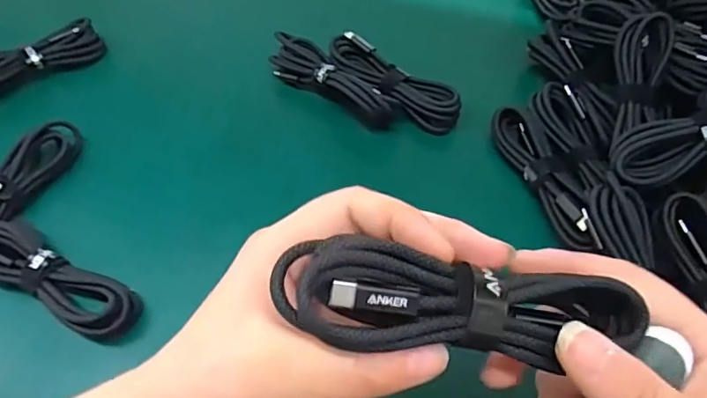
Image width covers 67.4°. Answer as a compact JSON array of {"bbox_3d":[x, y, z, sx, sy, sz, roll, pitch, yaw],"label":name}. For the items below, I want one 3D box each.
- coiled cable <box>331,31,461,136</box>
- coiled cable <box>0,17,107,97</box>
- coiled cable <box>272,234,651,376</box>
[{"bbox_3d":[0.027,-0.085,0.388,0.110,0.023,0.028,33,65,21],"label":"coiled cable"},{"bbox_3d":[-0.257,-0.108,0.418,0.112,0.031,0.027,-35,62,-18],"label":"coiled cable"},{"bbox_3d":[0.035,0.032,0.161,0.112,0.016,0.027,8,57,-9],"label":"coiled cable"}]

